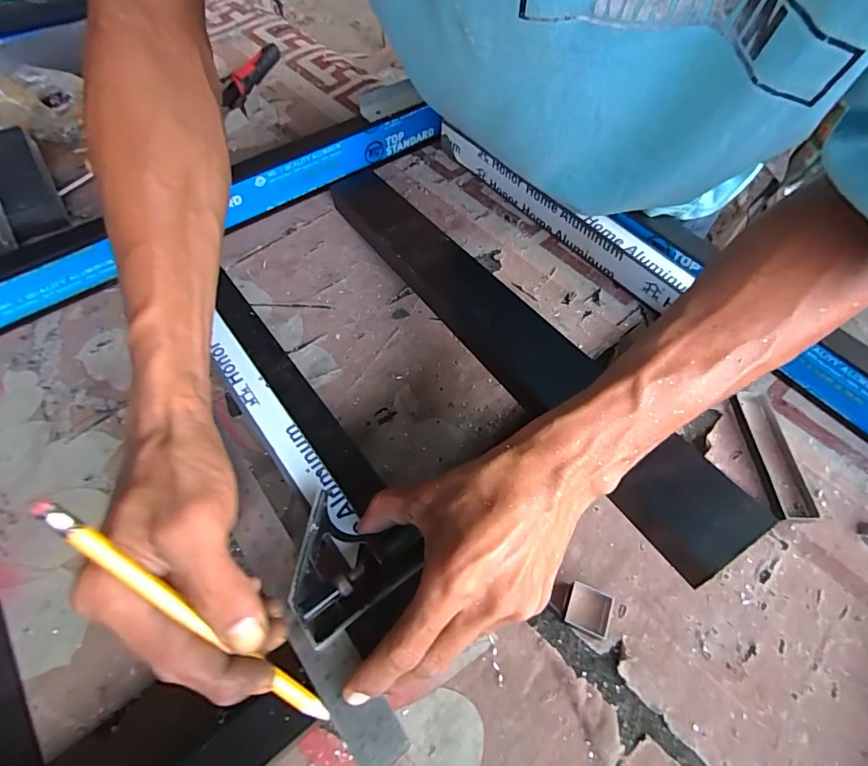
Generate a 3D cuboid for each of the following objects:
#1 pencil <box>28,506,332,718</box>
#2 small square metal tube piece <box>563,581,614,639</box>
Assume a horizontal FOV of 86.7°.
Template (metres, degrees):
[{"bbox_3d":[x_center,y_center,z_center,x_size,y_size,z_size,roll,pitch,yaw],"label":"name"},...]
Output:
[{"bbox_3d":[-0.098,0.102,0.193,0.008,0.005,0.157,-47,113,-24],"label":"pencil"},{"bbox_3d":[0.098,0.143,0.290,0.026,0.010,0.027,19,61,11],"label":"small square metal tube piece"}]

